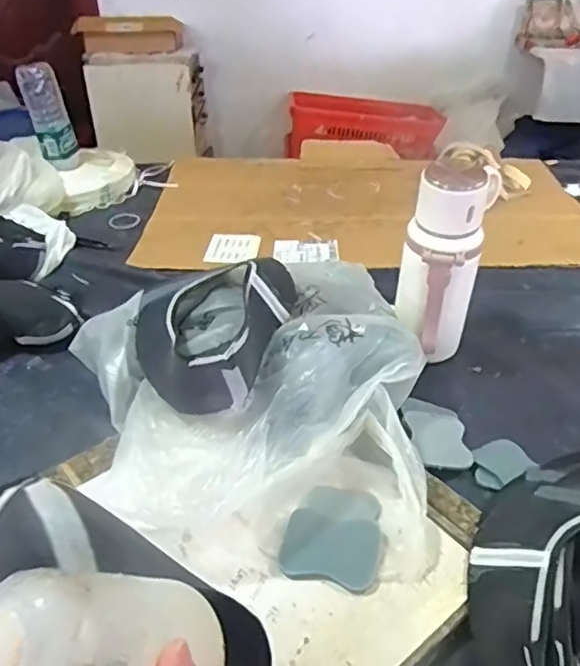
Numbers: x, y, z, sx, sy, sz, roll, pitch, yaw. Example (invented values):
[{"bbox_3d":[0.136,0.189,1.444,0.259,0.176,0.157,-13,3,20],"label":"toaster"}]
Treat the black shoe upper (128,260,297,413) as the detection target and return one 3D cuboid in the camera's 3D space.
[{"bbox_3d":[-0.093,-0.013,0.604,0.163,0.079,0.202,9,36,13],"label":"black shoe upper"}]

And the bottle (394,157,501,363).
[{"bbox_3d":[0.162,-0.066,0.649,0.087,0.224,0.086,10,39,15],"label":"bottle"}]

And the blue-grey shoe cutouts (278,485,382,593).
[{"bbox_3d":[0.036,0.162,0.489,0.077,0.009,0.089,5,38,11],"label":"blue-grey shoe cutouts"}]

